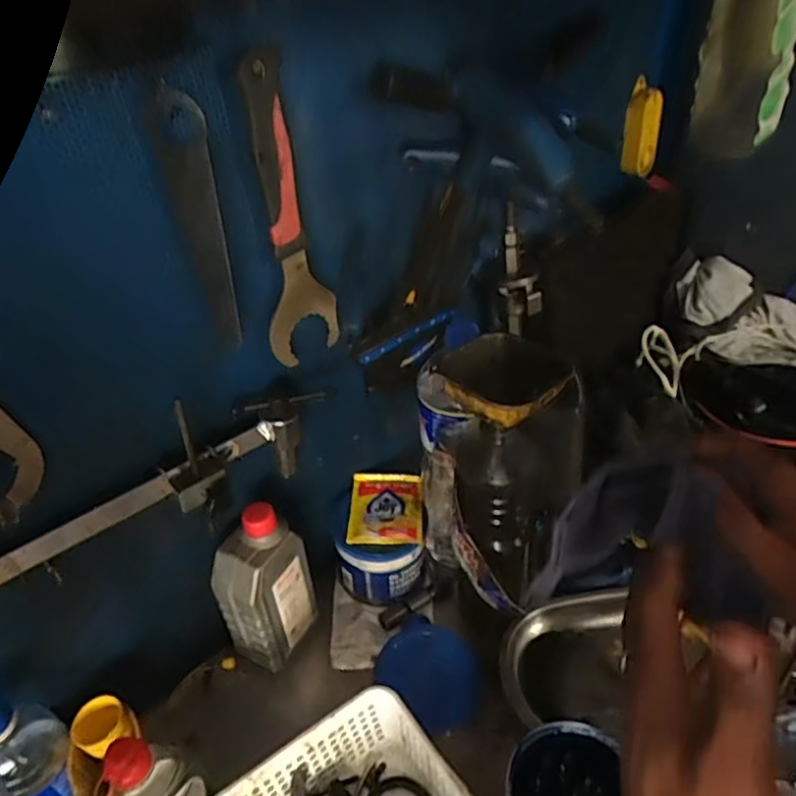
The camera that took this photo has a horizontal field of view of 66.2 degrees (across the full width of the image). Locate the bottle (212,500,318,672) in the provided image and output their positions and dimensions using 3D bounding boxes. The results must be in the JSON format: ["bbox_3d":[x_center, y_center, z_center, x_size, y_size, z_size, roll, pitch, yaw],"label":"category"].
[{"bbox_3d":[-0.129,0.185,0.600,0.053,0.174,0.085,19,44,29],"label":"bottle"}]

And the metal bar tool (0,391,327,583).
[{"bbox_3d":[-0.224,0.107,0.472,0.426,0.096,0.056,-33,45,-31],"label":"metal bar tool"}]

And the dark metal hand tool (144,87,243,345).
[{"bbox_3d":[-0.148,-0.123,0.449,0.042,0.184,0.007,9,39,9],"label":"dark metal hand tool"}]

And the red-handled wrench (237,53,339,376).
[{"bbox_3d":[-0.095,-0.138,0.492,0.068,0.238,0.013,-32,45,-26],"label":"red-handled wrench"}]

